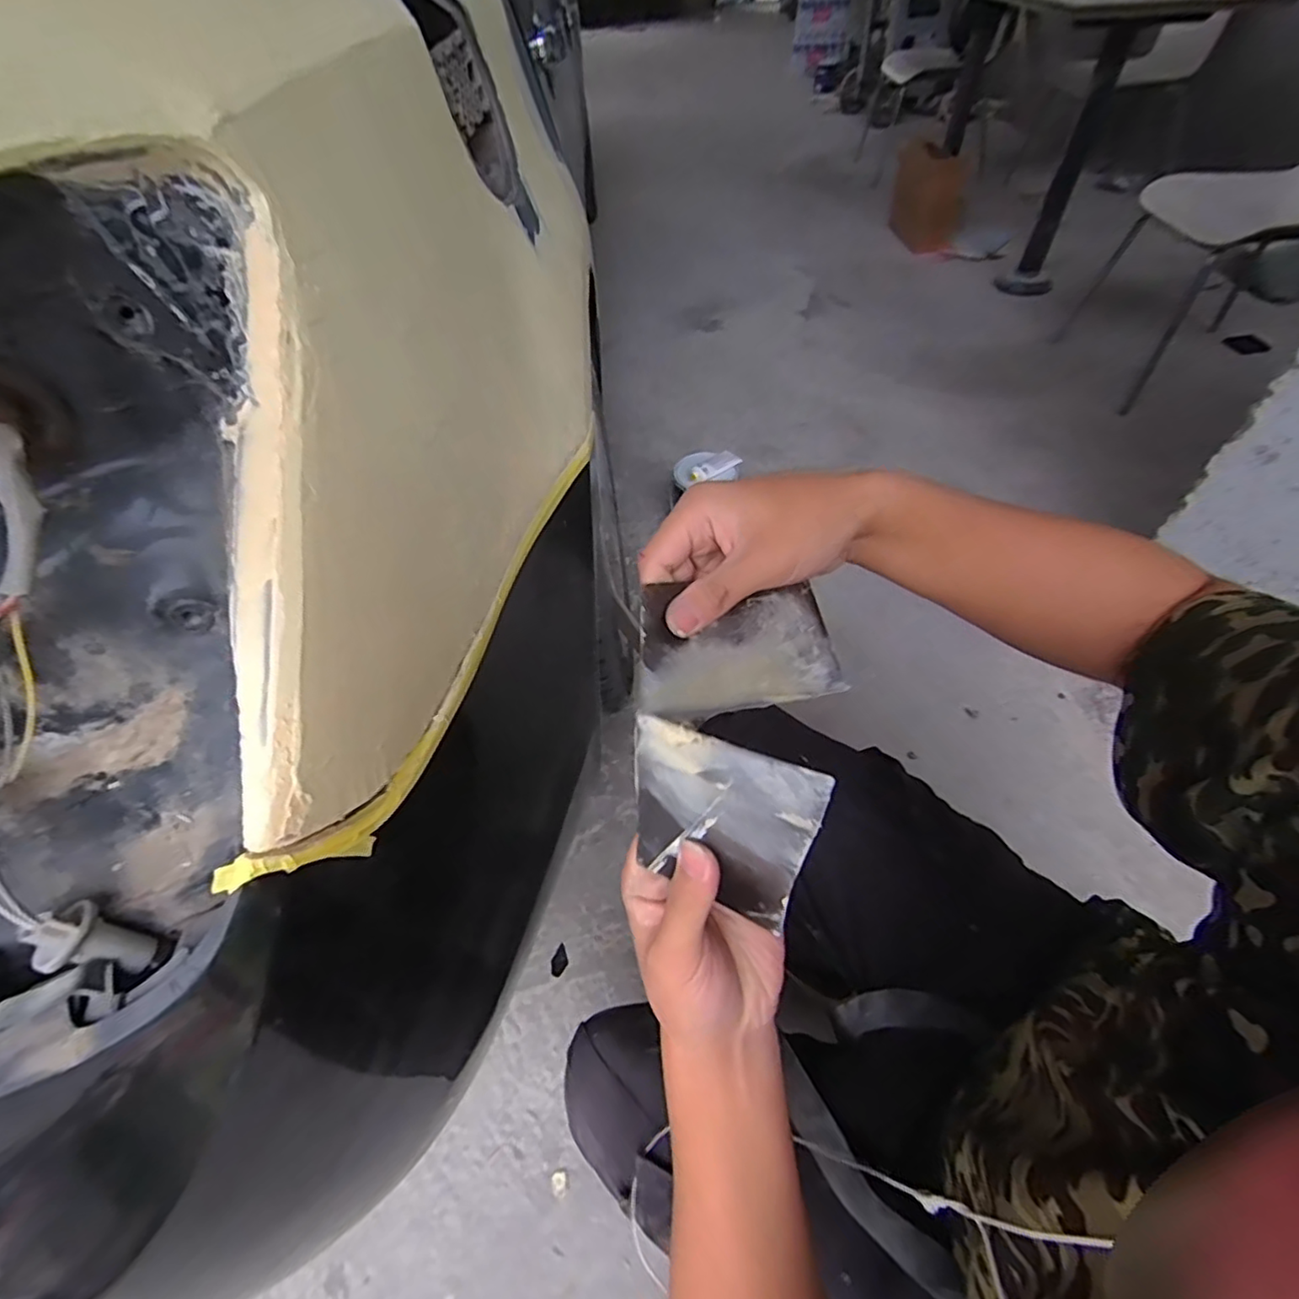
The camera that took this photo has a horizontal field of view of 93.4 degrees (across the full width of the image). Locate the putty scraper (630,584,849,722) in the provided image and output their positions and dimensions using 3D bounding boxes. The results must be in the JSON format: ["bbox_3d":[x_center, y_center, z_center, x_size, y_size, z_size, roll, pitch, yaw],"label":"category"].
[{"bbox_3d":[0.049,-0.003,0.336,0.132,0.004,0.070,-7,75,-29],"label":"putty scraper"}]

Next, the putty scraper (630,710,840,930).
[{"bbox_3d":[0.029,0.076,0.259,0.074,0.114,0.004,17,45,17],"label":"putty scraper"}]

